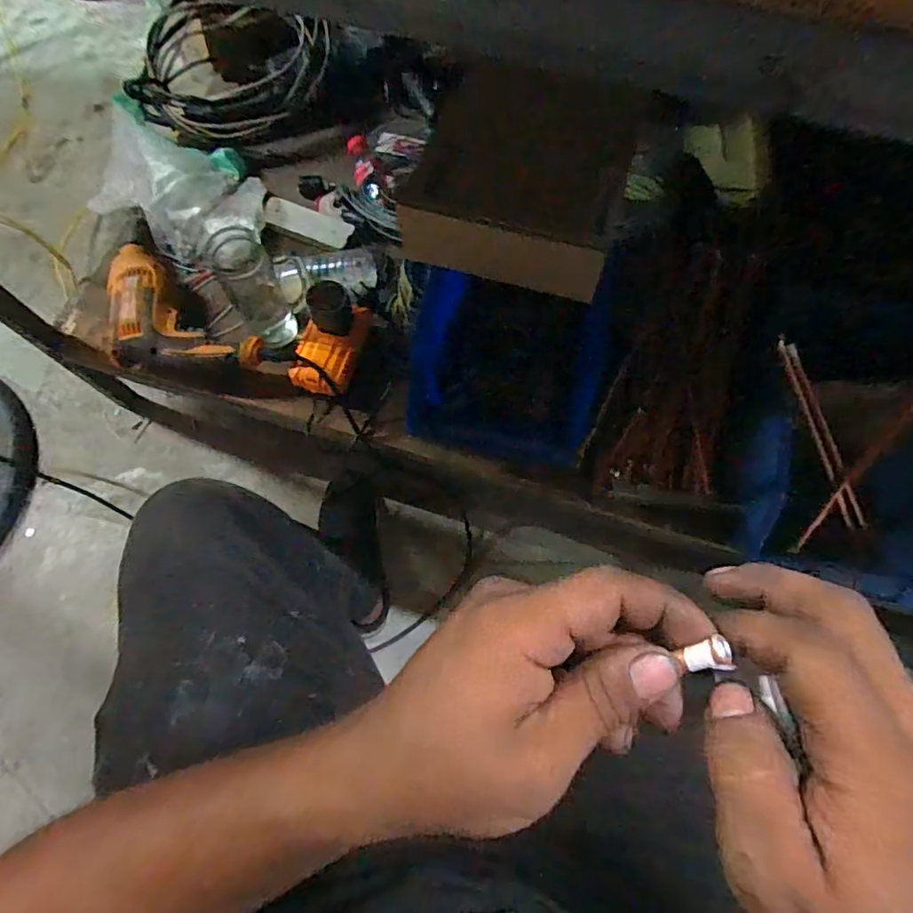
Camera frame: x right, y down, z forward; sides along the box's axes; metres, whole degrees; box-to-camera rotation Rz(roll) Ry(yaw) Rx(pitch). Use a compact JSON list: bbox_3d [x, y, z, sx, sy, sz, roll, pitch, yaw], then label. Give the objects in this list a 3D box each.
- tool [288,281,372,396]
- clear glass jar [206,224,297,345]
[{"bbox_3d":[-0.168,-0.152,0.722,0.076,0.077,0.129,16,71,6],"label":"tool"},{"bbox_3d":[-0.257,-0.212,0.723,0.069,0.160,0.069,-30,48,-10],"label":"clear glass jar"}]

